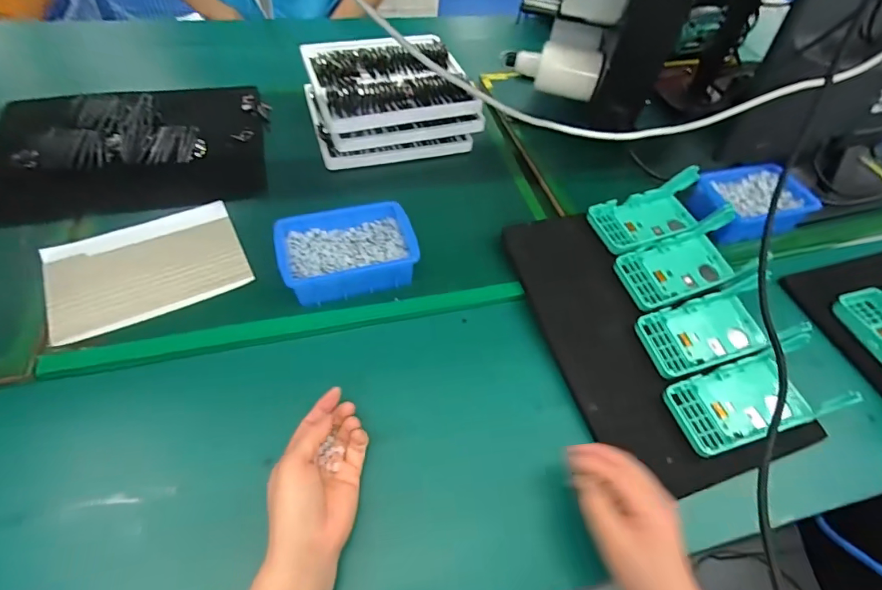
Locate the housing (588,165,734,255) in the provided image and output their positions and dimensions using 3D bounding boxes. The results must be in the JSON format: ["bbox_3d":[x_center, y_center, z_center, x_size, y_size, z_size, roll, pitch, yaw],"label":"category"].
[{"bbox_3d":[0.284,-0.106,0.569,0.169,0.049,0.098,-14,55,-22],"label":"housing"}]

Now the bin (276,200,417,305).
[{"bbox_3d":[-0.110,-0.056,0.513,0.147,0.050,0.115,-8,53,-18],"label":"bin"}]

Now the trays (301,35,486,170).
[{"bbox_3d":[-0.082,-0.309,0.676,0.232,0.097,0.200,-9,54,-19],"label":"trays"}]

